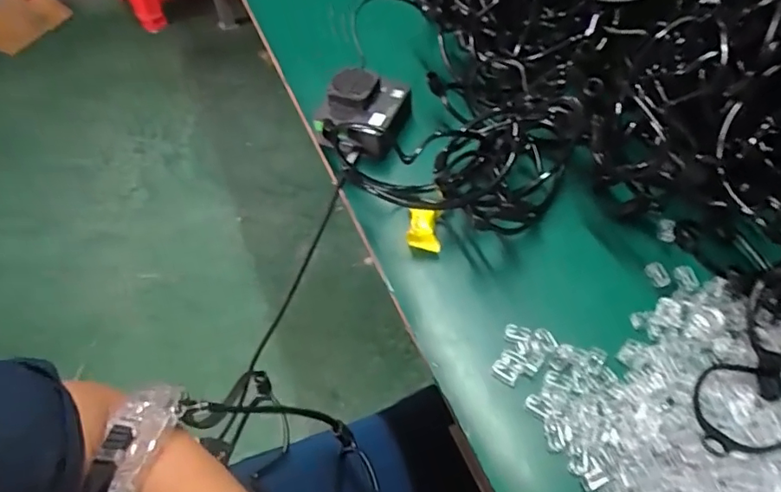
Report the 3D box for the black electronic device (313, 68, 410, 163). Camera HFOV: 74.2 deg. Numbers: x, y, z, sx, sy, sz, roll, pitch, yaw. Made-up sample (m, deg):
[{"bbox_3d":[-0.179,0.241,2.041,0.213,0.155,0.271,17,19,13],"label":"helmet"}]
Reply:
[{"bbox_3d":[-0.026,-0.125,0.486,0.079,0.045,0.083,24,60,19],"label":"black electronic device"}]

